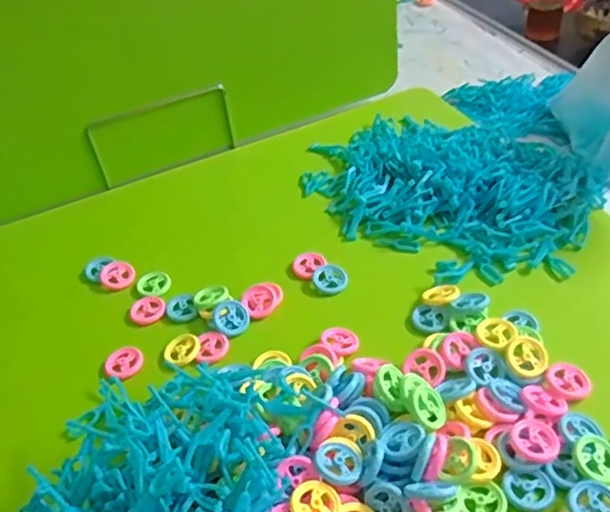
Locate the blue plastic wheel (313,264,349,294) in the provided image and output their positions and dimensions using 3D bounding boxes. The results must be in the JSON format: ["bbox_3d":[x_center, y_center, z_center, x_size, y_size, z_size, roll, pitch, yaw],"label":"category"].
[{"bbox_3d":[0.022,0.020,0.548,0.029,0.008,0.028,32,69,15],"label":"blue plastic wheel"}]

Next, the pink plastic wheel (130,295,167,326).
[{"bbox_3d":[-0.133,0.044,0.540,0.029,0.006,0.027,-3,43,3],"label":"pink plastic wheel"}]

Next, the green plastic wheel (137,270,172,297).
[{"bbox_3d":[-0.132,0.025,0.558,0.028,0.006,0.029,-3,43,3],"label":"green plastic wheel"}]

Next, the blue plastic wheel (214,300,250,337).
[{"bbox_3d":[-0.059,0.050,0.517,0.028,0.005,0.030,8,63,-17],"label":"blue plastic wheel"}]

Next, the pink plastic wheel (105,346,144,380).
[{"bbox_3d":[-0.140,0.084,0.499,0.028,0.008,0.031,-24,45,-18],"label":"pink plastic wheel"}]

